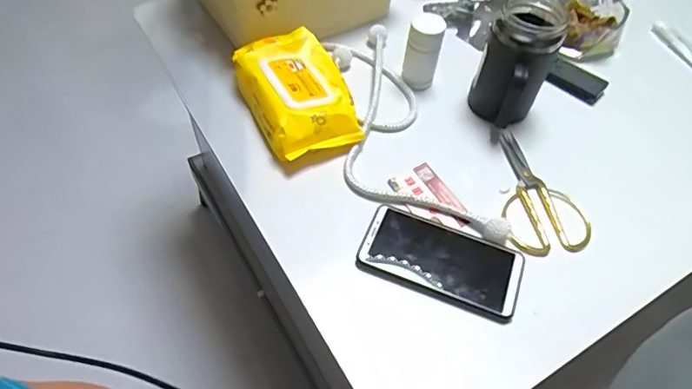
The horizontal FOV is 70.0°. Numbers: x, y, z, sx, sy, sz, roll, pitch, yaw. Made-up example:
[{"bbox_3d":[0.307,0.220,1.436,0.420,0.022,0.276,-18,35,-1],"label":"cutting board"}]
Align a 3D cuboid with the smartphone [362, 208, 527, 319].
[{"bbox_3d":[0.095,0.063,0.490,0.152,0.010,0.076,21,56,11],"label":"smartphone"}]

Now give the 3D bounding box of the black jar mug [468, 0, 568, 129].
[{"bbox_3d":[0.192,-0.147,0.561,0.072,0.145,0.090,25,57,13],"label":"black jar mug"}]

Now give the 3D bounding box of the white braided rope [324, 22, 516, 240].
[{"bbox_3d":[0.048,-0.078,0.577,0.132,0.021,0.350,-14,57,-14],"label":"white braided rope"}]

